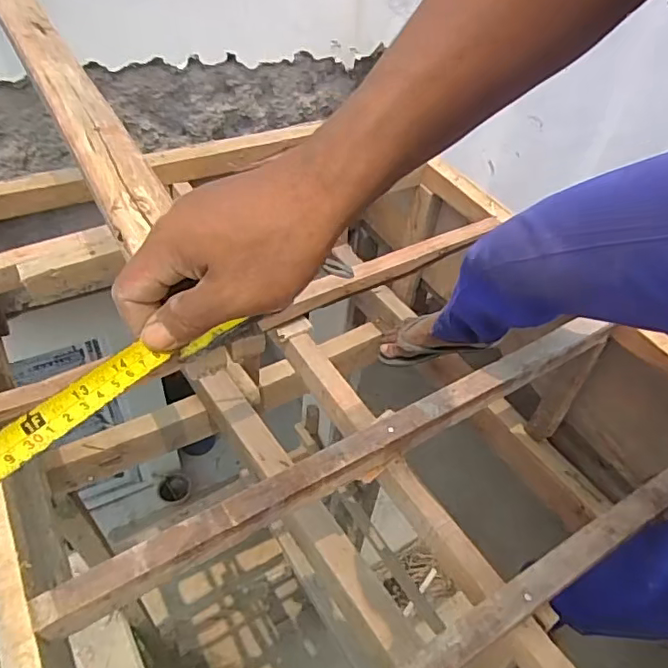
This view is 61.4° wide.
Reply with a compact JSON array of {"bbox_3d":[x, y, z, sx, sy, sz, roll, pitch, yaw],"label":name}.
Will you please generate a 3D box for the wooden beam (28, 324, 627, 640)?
[{"bbox_3d":[0.067,0.139,0.723,0.831,0.060,0.041,-22,53,-24],"label":"wooden beam"}]

